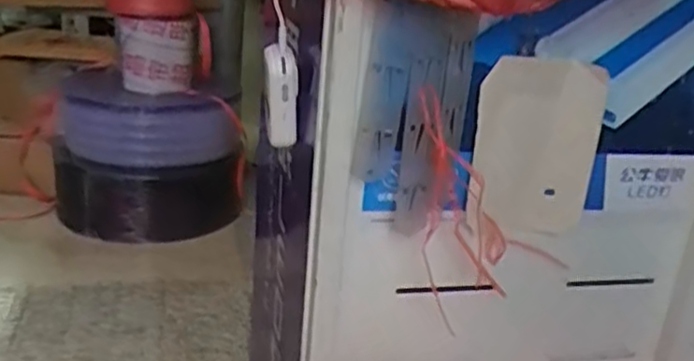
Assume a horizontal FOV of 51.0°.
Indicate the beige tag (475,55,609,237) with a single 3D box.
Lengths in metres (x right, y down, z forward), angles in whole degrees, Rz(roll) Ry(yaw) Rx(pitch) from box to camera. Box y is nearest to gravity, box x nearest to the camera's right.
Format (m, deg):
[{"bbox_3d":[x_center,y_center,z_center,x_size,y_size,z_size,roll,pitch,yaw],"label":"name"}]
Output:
[{"bbox_3d":[0.149,-0.023,0.570,0.096,0.145,0.007,-2,24,-4],"label":"beige tag"}]

